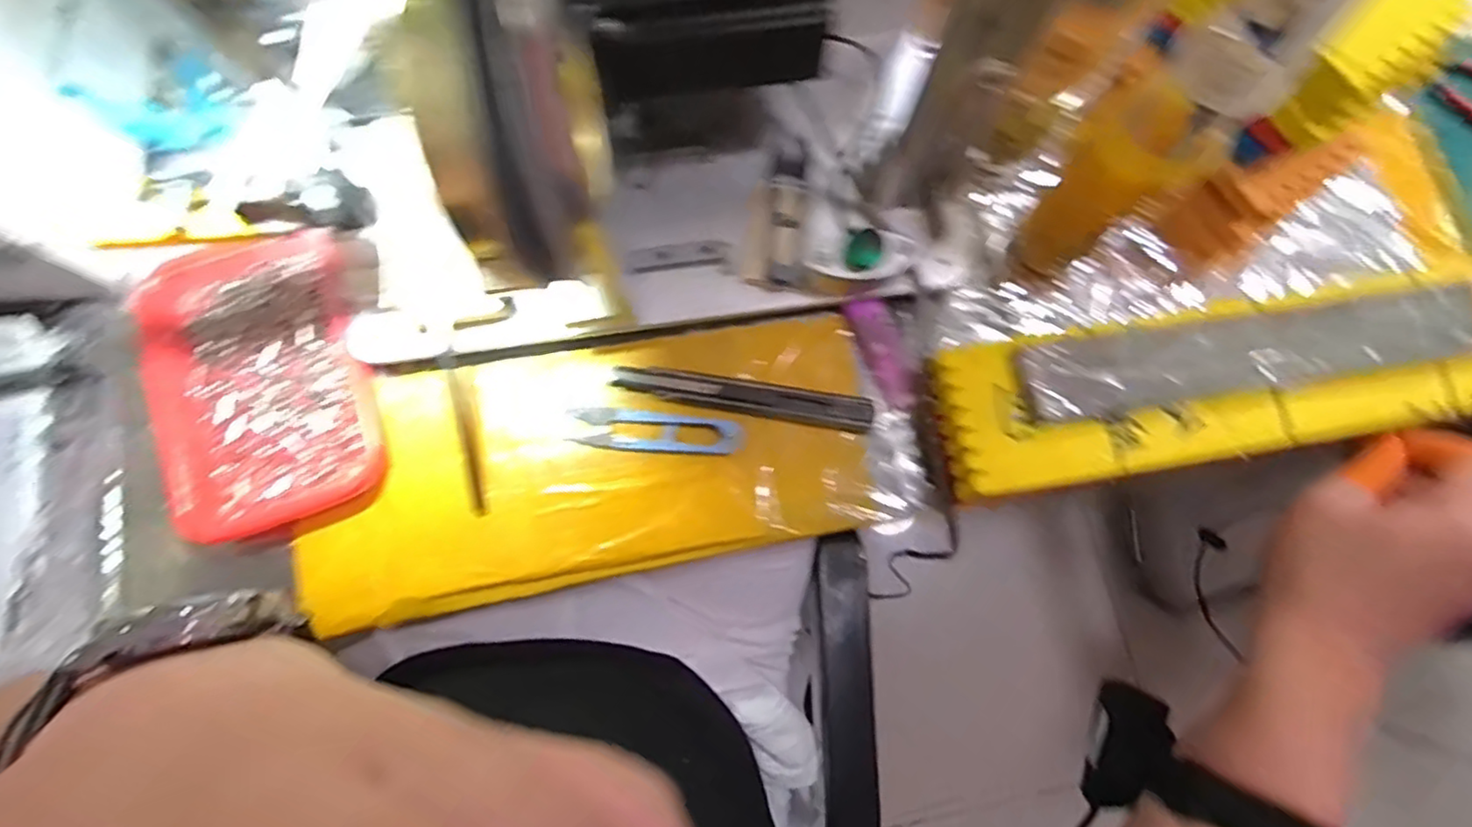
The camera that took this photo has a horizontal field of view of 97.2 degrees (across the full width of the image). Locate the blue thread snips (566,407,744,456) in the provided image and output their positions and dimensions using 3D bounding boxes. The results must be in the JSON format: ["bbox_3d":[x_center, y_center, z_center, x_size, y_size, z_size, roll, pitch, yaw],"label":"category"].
[{"bbox_3d":[-0.044,0.010,0.362,0.095,0.005,0.023,4,79,-1],"label":"blue thread snips"}]

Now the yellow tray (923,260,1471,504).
[{"bbox_3d":[0.286,-0.020,0.358,0.358,0.046,0.085,-11,80,-3],"label":"yellow tray"}]

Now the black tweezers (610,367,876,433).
[{"bbox_3d":[0.005,-0.009,0.367,0.145,0.008,0.019,9,79,0],"label":"black tweezers"}]

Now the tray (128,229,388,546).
[{"bbox_3d":[-0.264,-0.018,0.360,0.109,0.018,0.165,-20,80,-5],"label":"tray"}]

